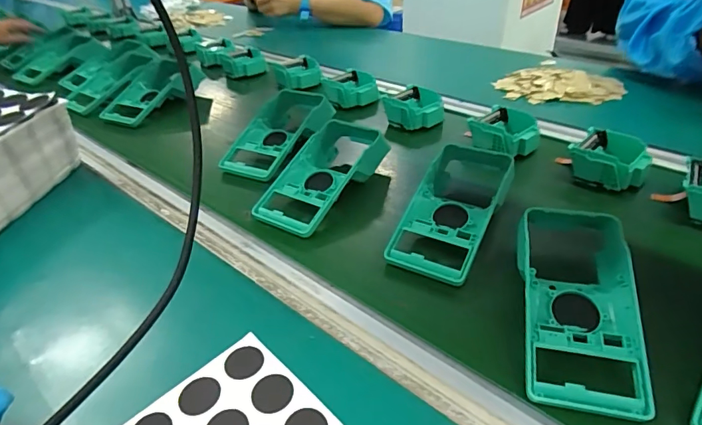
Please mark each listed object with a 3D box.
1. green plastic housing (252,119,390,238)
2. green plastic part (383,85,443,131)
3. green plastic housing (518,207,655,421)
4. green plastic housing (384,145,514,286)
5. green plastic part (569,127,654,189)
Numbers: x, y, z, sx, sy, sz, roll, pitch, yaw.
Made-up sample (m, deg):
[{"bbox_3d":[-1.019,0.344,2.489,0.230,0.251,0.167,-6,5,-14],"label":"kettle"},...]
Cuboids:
[{"bbox_3d":[-0.025,-0.055,0.548,0.092,0.051,0.205,20,43,28],"label":"green plastic housing"},{"bbox_3d":[0.096,-0.161,0.697,0.085,0.033,0.087,-15,38,-15],"label":"green plastic part"},{"bbox_3d":[0.181,0.063,0.364,0.084,0.052,0.184,5,37,11],"label":"green plastic housing"},{"bbox_3d":[0.109,-0.009,0.473,0.088,0.049,0.185,17,41,25],"label":"green plastic housing"},{"bbox_3d":[0.307,-0.061,0.537,0.082,0.037,0.083,26,46,34],"label":"green plastic part"}]

